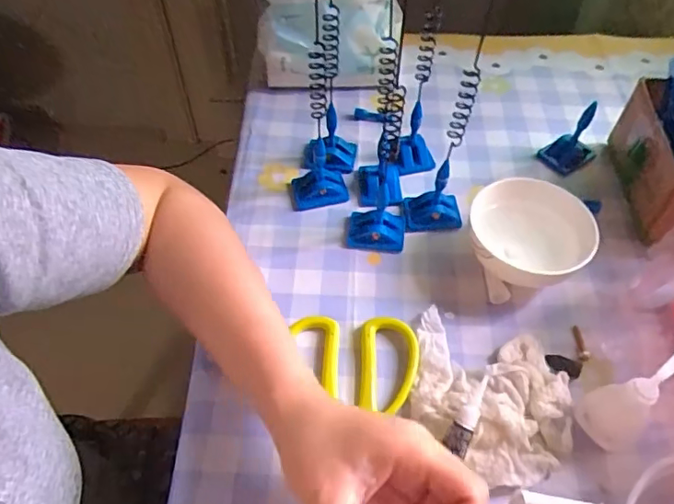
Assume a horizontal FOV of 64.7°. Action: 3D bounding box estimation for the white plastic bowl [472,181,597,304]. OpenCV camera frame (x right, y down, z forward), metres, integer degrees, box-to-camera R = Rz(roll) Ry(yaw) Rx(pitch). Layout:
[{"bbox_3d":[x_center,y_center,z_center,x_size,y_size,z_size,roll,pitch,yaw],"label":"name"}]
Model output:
[{"bbox_3d":[0.137,-0.009,0.390,0.076,0.057,0.079,0,53,0],"label":"white plastic bowl"}]

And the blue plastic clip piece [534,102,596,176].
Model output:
[{"bbox_3d":[0.209,-0.101,0.468,0.033,0.050,0.037,-35,60,-23],"label":"blue plastic clip piece"}]

